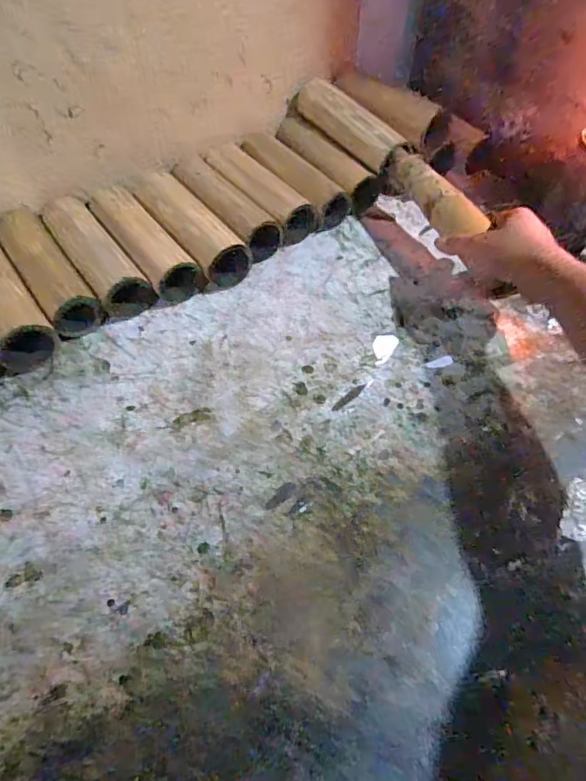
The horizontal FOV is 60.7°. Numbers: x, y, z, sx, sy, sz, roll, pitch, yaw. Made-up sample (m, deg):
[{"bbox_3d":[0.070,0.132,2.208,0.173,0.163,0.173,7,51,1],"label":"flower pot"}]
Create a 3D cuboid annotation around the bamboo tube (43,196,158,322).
[{"bbox_3d":[-0.224,-0.149,0.569,0.054,0.052,0.178,-32,60,-22],"label":"bamboo tube"}]

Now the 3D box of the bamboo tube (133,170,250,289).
[{"bbox_3d":[-0.128,-0.192,0.604,0.060,0.059,0.204,-32,58,-22],"label":"bamboo tube"}]

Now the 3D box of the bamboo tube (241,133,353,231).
[{"bbox_3d":[-0.002,-0.277,0.665,0.059,0.051,0.191,-30,59,-21],"label":"bamboo tube"}]

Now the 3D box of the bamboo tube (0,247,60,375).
[{"bbox_3d":[-0.311,-0.095,0.530,0.056,0.050,0.195,-32,60,-22],"label":"bamboo tube"}]

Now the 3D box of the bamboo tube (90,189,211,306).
[{"bbox_3d":[-0.173,-0.167,0.579,0.057,0.049,0.188,-32,59,-22],"label":"bamboo tube"}]

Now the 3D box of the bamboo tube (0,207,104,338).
[{"bbox_3d":[-0.272,-0.128,0.555,0.052,0.050,0.183,-31,59,-21],"label":"bamboo tube"}]

